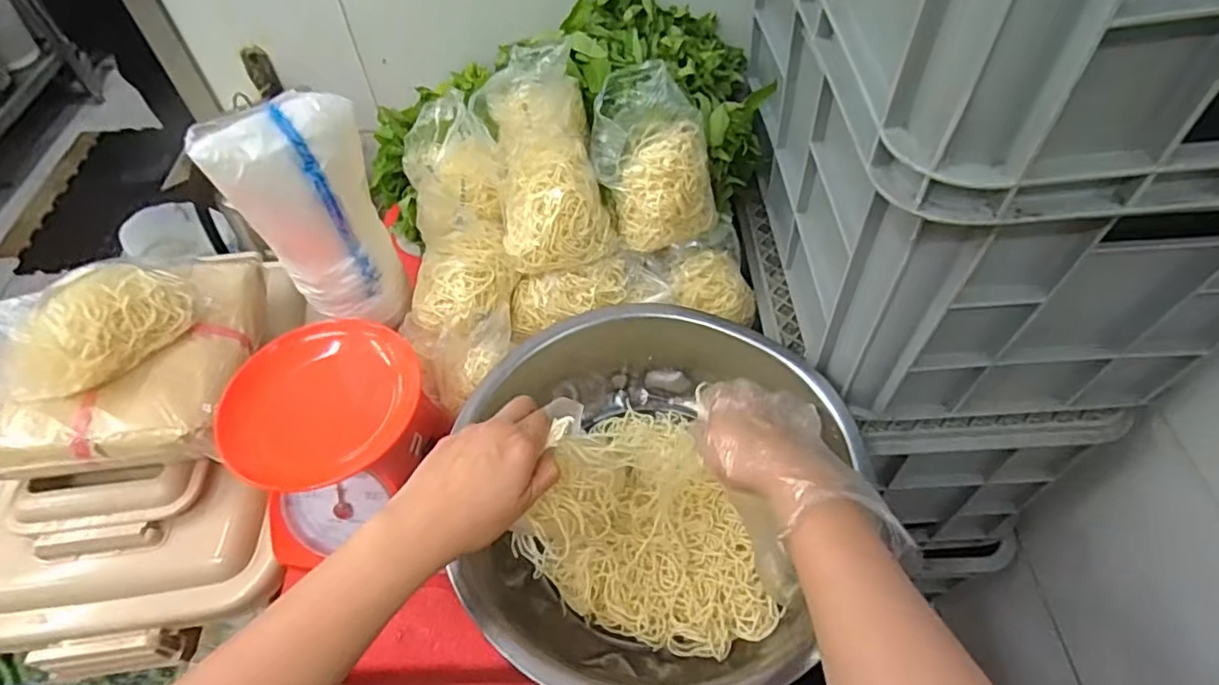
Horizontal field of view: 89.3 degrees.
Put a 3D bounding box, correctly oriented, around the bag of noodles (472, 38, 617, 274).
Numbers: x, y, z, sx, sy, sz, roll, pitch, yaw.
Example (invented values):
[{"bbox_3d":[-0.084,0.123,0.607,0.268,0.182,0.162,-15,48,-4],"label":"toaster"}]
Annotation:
[{"bbox_3d":[-0.068,-0.195,0.661,0.115,0.089,0.234,-10,85,-6],"label":"bag of noodles"}]

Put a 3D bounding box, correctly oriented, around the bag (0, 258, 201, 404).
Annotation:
[{"bbox_3d":[-0.489,-0.009,0.552,0.078,0.085,0.205,34,40,22],"label":"bag"}]

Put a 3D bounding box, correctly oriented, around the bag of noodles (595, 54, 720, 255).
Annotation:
[{"bbox_3d":[0.042,-0.197,0.685,0.133,0.187,0.085,-8,10,28],"label":"bag of noodles"}]

